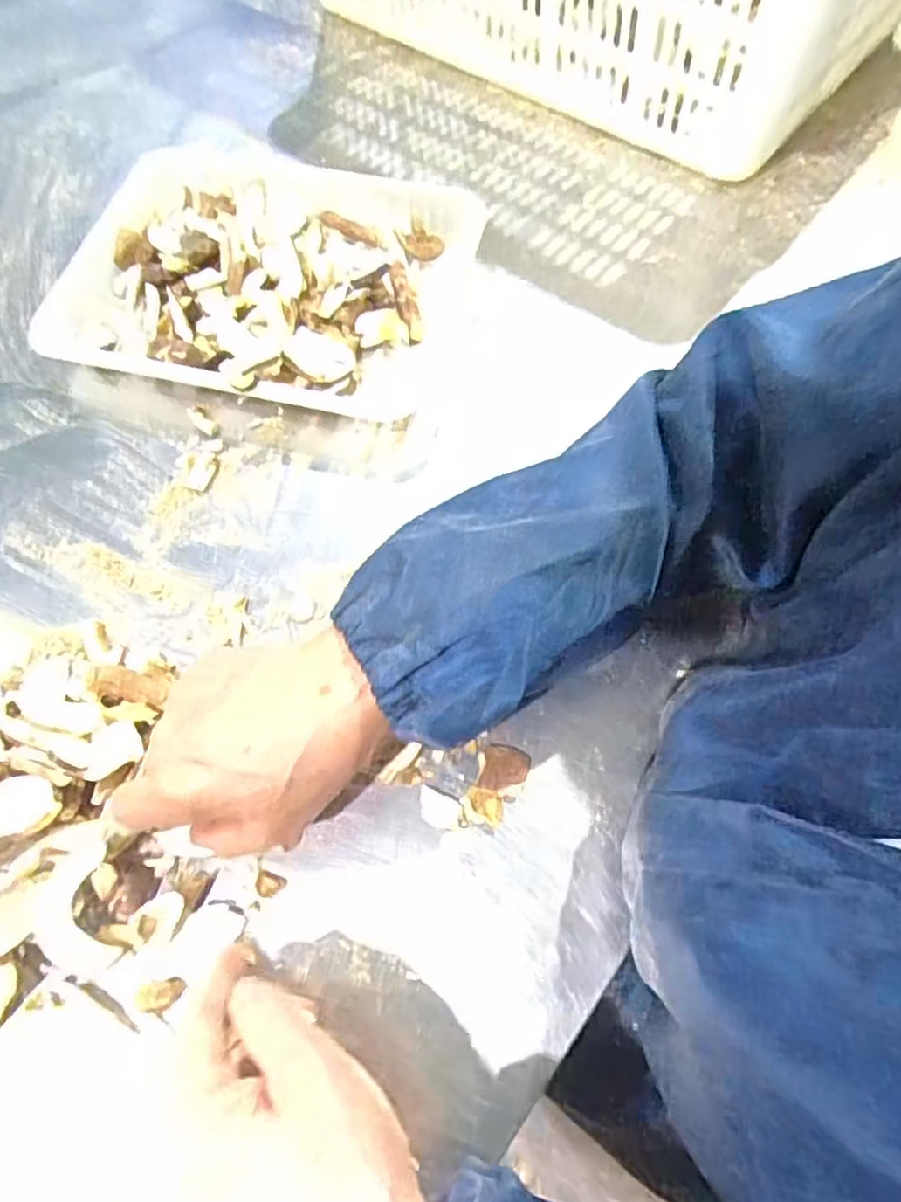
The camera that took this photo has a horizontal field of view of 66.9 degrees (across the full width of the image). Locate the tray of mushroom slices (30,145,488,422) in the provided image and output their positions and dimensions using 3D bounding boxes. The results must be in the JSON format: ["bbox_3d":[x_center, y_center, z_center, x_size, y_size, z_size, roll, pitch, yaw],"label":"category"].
[{"bbox_3d":[-0.124,-0.232,0.467,0.260,0.054,0.225,12,65,6],"label":"tray of mushroom slices"}]

